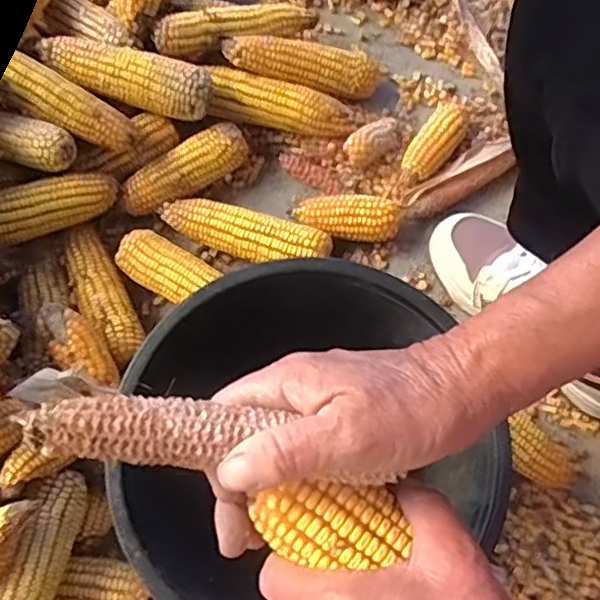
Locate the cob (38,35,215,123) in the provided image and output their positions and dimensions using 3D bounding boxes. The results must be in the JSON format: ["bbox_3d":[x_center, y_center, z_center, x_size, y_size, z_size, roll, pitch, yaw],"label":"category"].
[{"bbox_3d":[-0.174,-0.227,0.651,0.176,0.048,0.053,16,75,6],"label":"cob"}]

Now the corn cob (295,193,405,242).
[{"bbox_3d":[0.050,-0.082,0.658,0.101,0.043,0.044,2,74,2],"label":"corn cob"}]

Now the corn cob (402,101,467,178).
[{"bbox_3d":[0.145,-0.170,0.677,0.045,0.039,0.090,30,76,9],"label":"corn cob"}]

